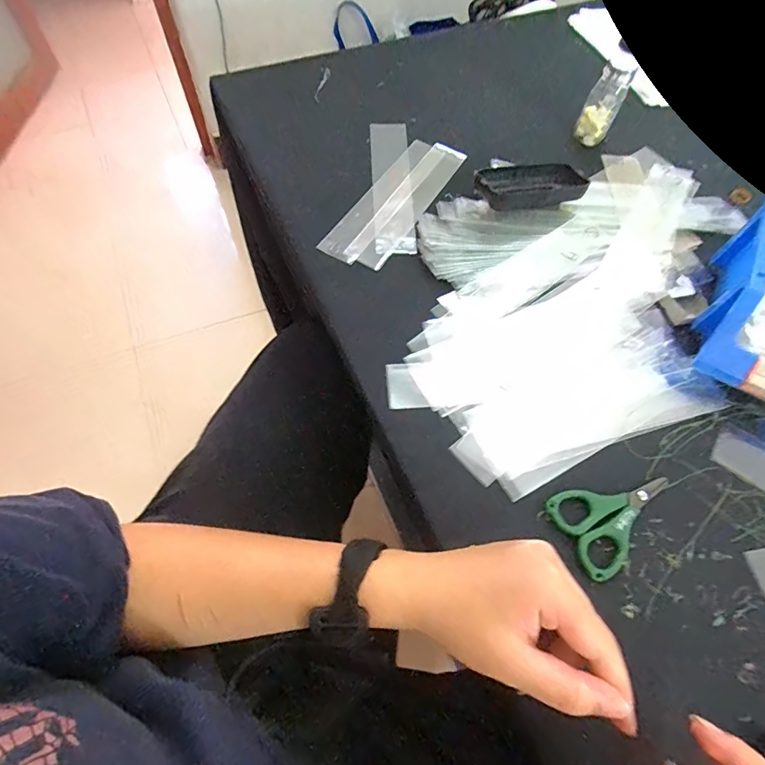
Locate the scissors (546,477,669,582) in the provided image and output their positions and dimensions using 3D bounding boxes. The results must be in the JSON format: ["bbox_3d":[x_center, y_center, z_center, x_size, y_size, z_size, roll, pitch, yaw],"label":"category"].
[{"bbox_3d":[0.172,0.093,0.324,0.092,0.007,0.060,-25,67,-14],"label":"scissors"}]

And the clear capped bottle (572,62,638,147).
[{"bbox_3d":[0.241,-0.303,0.492,0.035,0.073,0.032,25,66,10],"label":"clear capped bottle"}]

